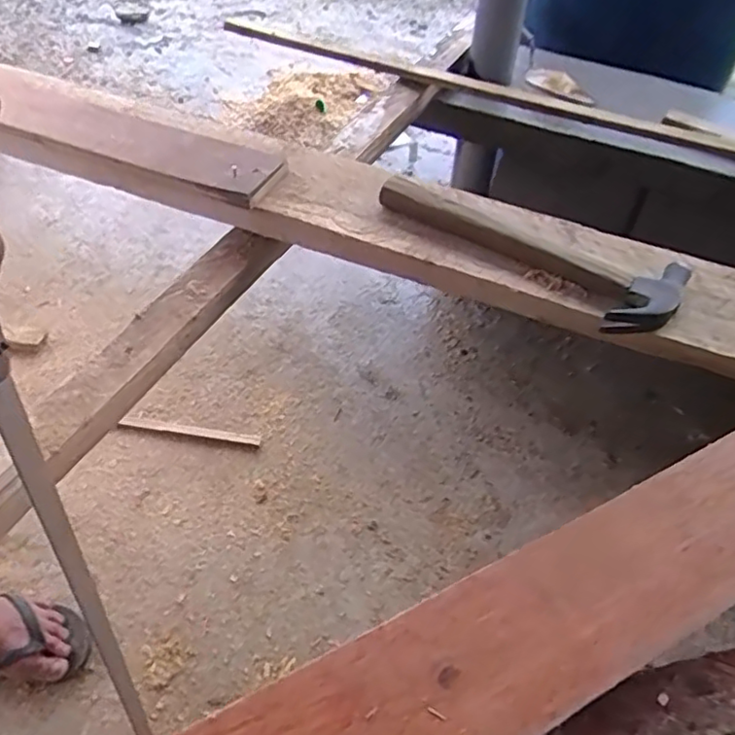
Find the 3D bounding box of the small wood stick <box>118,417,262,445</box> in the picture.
[{"bbox_3d":[-0.332,0.120,1.186,0.261,0.015,0.022,7,46,3],"label":"small wood stick"}]

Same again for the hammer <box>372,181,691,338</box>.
[{"bbox_3d":[0.163,-0.129,0.698,0.344,0.025,0.111,23,49,18],"label":"hammer"}]

